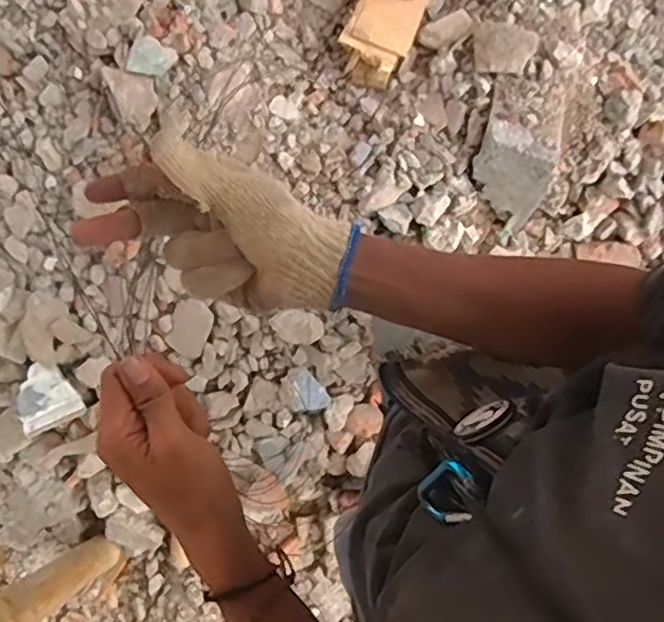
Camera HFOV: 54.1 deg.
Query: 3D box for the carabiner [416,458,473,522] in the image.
[{"bbox_3d":[0.072,0.111,0.394,0.008,0.075,0.035,-28,71,-24],"label":"carabiner"}]

